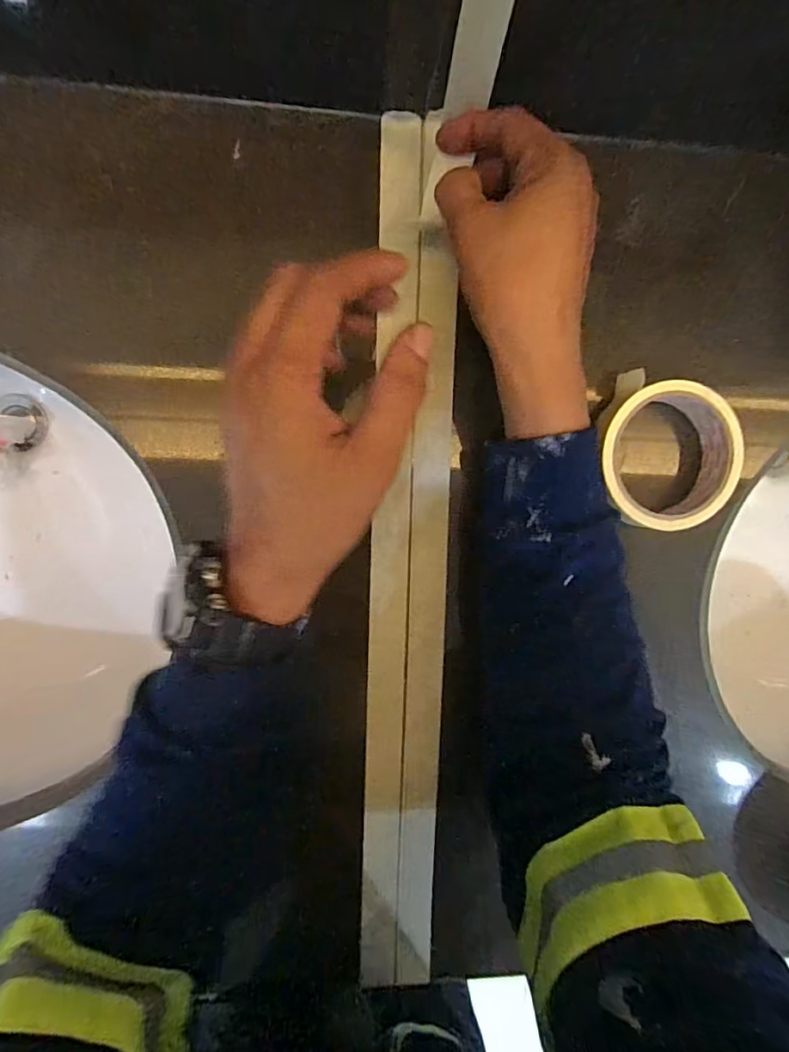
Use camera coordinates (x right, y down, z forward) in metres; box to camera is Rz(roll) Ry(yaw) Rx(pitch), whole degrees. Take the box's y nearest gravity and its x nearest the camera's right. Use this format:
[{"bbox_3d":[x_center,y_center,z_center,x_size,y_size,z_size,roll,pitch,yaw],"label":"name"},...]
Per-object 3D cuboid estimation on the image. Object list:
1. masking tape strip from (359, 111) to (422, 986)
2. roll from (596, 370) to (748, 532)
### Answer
[{"bbox_3d":[-0.002,0.033,0.326,0.026,0.009,0.554,1,95,-7],"label":"masking tape strip"},{"bbox_3d":[0.174,-0.046,0.323,0.091,0.027,0.094,-1,96,-6],"label":"roll"}]

